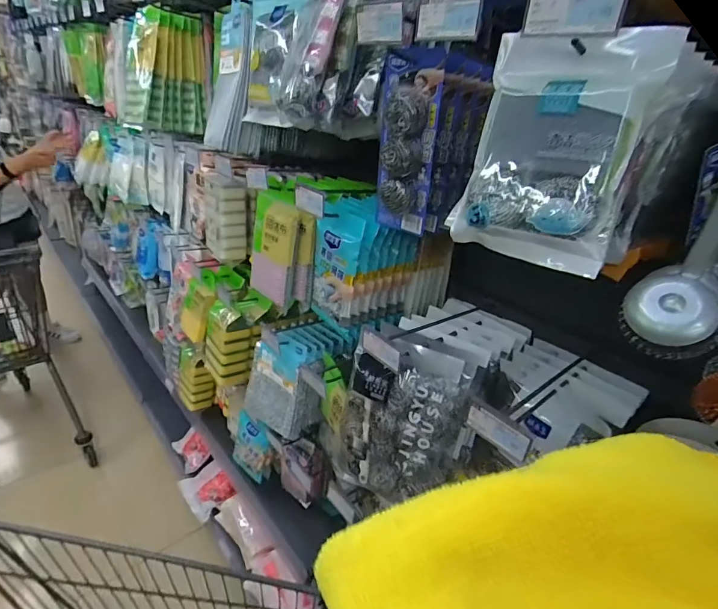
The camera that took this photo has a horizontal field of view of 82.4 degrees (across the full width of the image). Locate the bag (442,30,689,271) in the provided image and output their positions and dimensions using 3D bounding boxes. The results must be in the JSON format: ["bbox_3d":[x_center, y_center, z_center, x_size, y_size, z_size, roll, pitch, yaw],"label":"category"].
[{"bbox_3d":[0.172,-0.136,0.372,0.139,0.184,0.051,27,34,35],"label":"bag"}]

